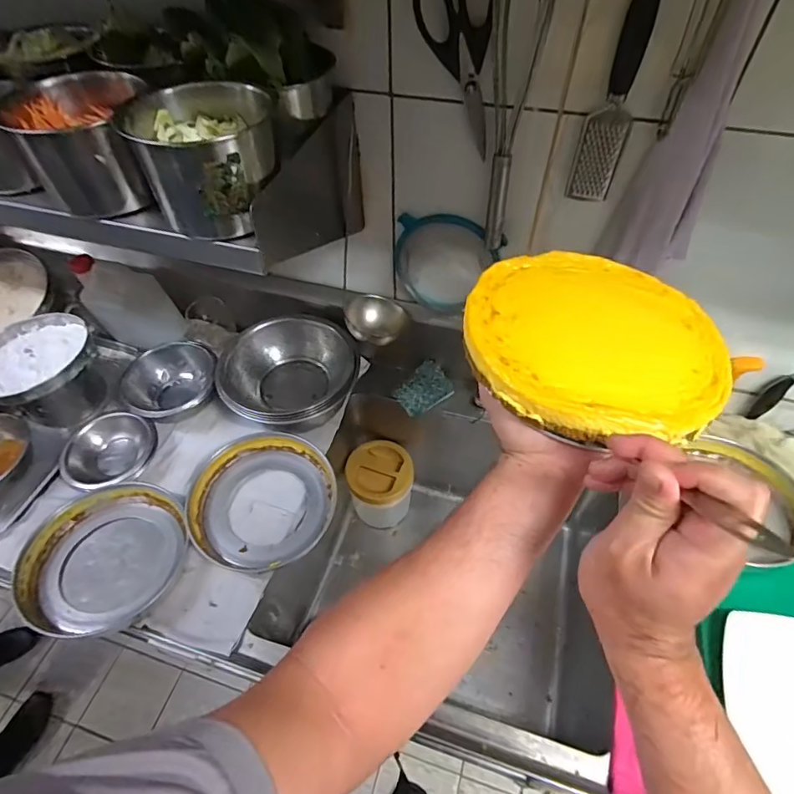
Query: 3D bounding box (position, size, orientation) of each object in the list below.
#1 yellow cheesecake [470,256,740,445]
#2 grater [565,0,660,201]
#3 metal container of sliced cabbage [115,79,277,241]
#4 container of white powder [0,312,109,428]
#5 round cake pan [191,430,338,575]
[{"bbox_3d":[0.163,-0.054,0.398,0.206,0.024,0.209,-1,51,1],"label":"yellow cheesecake"},{"bbox_3d":[0.255,-0.345,0.565,0.053,0.235,0.009,6,52,7],"label":"grater"},{"bbox_3d":[-0.203,-0.260,0.526,0.136,0.119,0.152,-17,53,-12],"label":"metal container of sliced cabbage"},{"bbox_3d":[-0.654,-0.026,0.914,0.192,0.166,0.184,-32,57,-22],"label":"container of white powder"},{"bbox_3d":[-0.220,0.166,0.796,0.224,0.041,0.223,-1,51,1],"label":"round cake pan"}]

